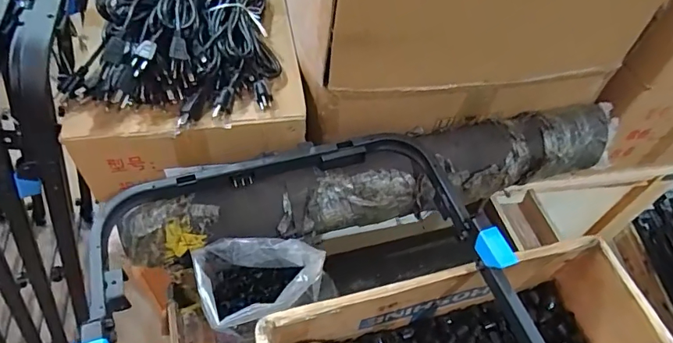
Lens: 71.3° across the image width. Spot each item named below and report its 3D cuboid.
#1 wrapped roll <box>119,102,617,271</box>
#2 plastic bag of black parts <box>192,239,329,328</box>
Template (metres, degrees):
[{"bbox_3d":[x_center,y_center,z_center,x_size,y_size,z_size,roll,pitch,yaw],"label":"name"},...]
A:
[{"bbox_3d":[0.099,0.008,0.758,0.841,0.102,0.126,-13,56,-15],"label":"wrapped roll"},{"bbox_3d":[-0.112,0.175,0.705,0.181,0.121,0.126,-7,54,-11],"label":"plastic bag of black parts"}]

